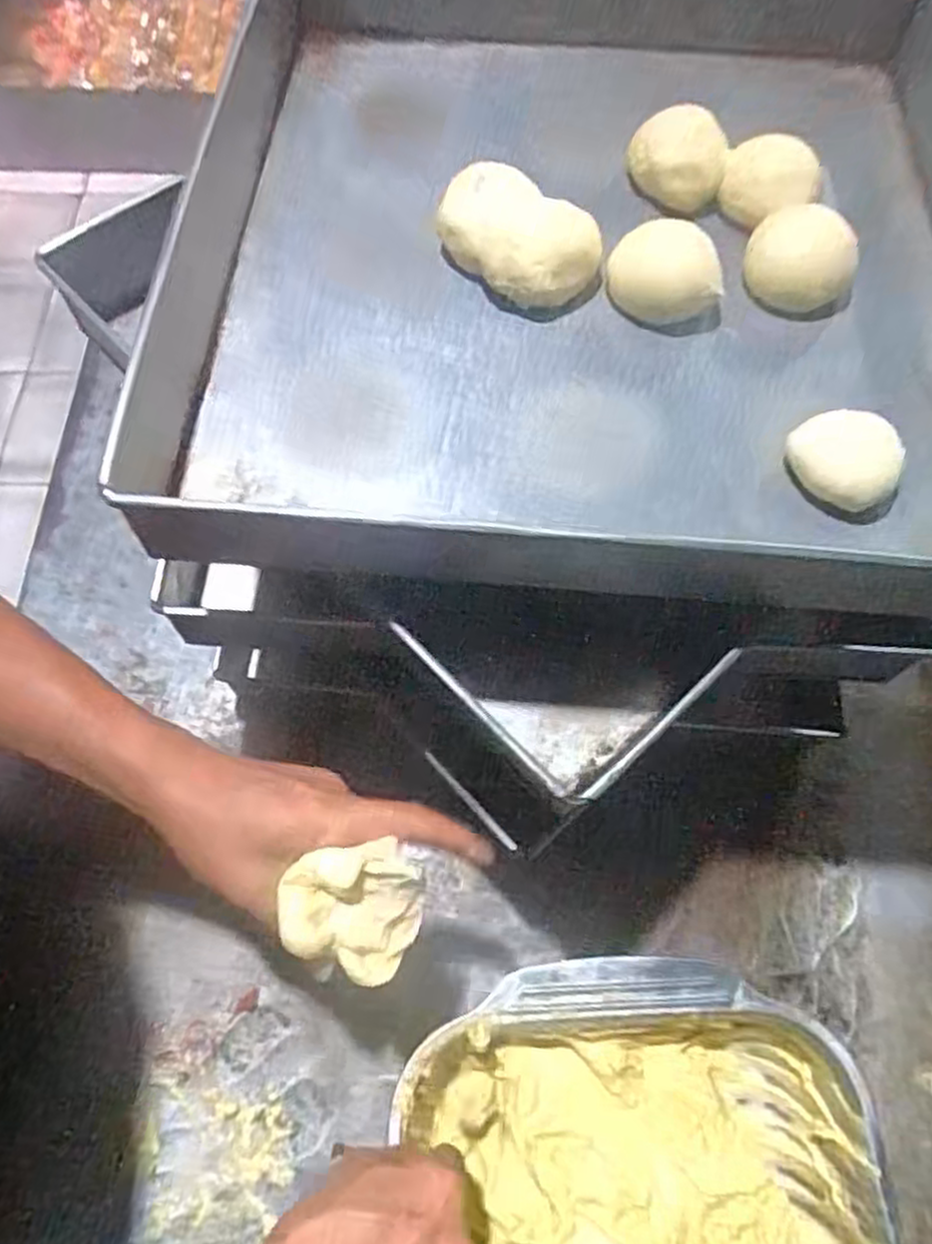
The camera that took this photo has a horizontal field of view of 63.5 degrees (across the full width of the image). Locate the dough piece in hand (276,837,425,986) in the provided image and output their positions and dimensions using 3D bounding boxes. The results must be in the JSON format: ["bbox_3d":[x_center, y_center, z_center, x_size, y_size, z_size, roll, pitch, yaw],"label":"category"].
[{"bbox_3d":[-0.056,0.143,0.375,0.066,0.043,0.058,22,67,10],"label":"dough piece in hand"}]

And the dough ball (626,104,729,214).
[{"bbox_3d":[0.130,-0.287,0.463,0.057,0.046,0.047,10,66,5],"label":"dough ball"}]

